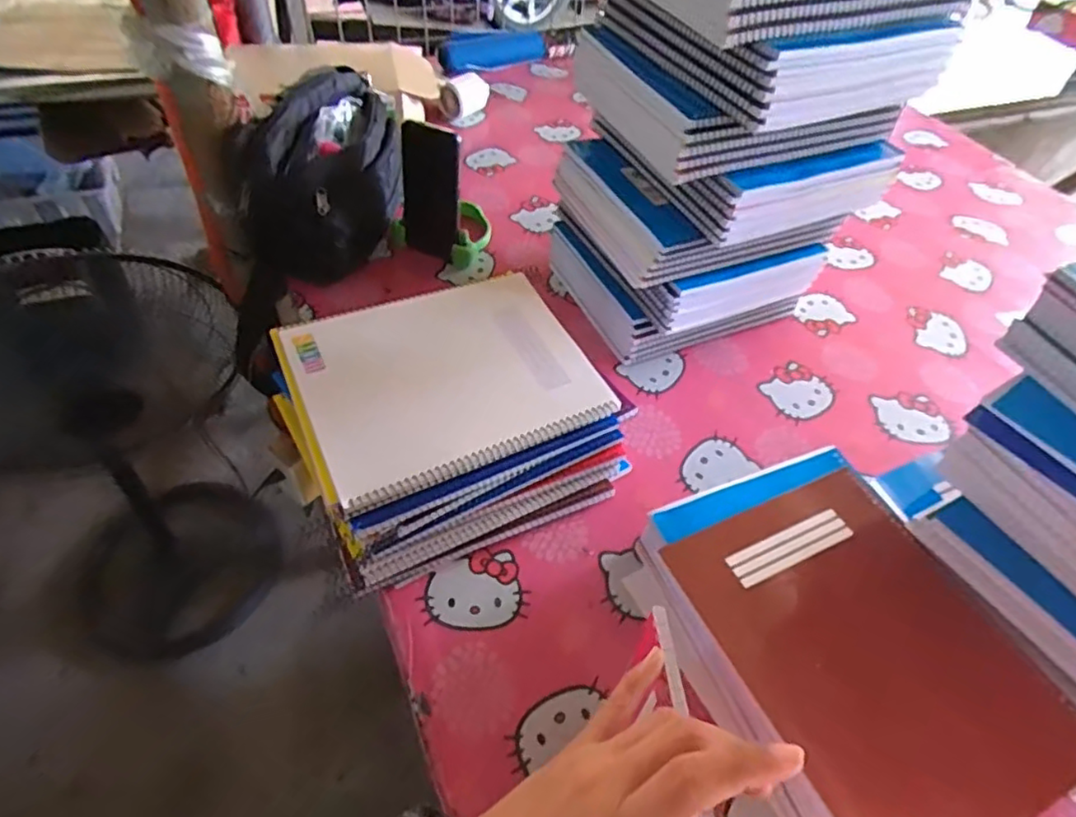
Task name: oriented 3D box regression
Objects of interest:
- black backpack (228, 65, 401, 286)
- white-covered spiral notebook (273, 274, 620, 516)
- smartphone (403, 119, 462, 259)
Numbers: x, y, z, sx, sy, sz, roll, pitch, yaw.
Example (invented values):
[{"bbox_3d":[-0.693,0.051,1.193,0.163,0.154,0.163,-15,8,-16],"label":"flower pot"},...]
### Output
[{"bbox_3d":[-0.247,-0.283,0.766,0.106,0.172,0.247,20,51,13],"label":"black backpack"},{"bbox_3d":[-0.082,-0.034,0.561,0.248,0.016,0.200,-20,59,-20],"label":"white-covered spiral notebook"},{"bbox_3d":[-0.130,-0.262,0.761,0.072,0.158,0.012,18,42,10],"label":"smartphone"}]

